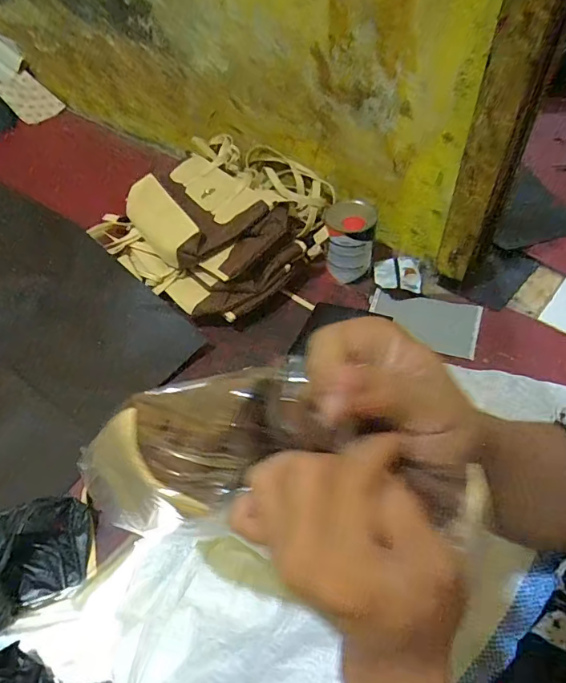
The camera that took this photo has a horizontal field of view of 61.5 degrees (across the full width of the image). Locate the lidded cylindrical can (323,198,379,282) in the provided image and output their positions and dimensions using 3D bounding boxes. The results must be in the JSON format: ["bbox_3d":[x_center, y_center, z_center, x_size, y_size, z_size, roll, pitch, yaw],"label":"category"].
[{"bbox_3d":[0.131,-0.197,0.938,0.094,0.123,0.093,9,53,11],"label":"lidded cylindrical can"}]

